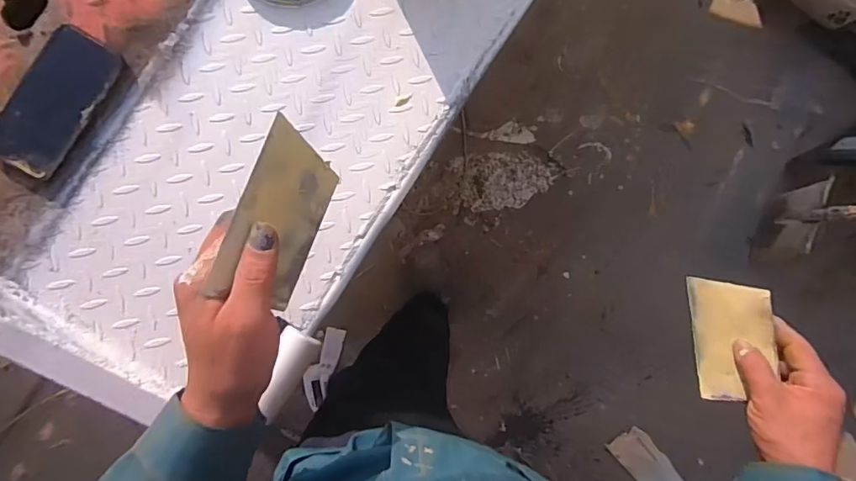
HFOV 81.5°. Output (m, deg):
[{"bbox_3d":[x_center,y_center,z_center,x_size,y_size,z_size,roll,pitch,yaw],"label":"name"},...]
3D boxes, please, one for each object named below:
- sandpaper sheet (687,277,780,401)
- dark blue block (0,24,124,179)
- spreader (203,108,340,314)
[{"bbox_3d":[0.325,0.105,0.529,0.074,0.007,0.128,-7,89,36],"label":"sandpaper sheet"},{"bbox_3d":[-0.404,-0.150,0.537,0.072,0.019,0.159,32,86,-6],"label":"dark blue block"},{"bbox_3d":[-0.107,-0.015,0.364,0.004,0.073,0.124,16,83,37],"label":"spreader"}]

